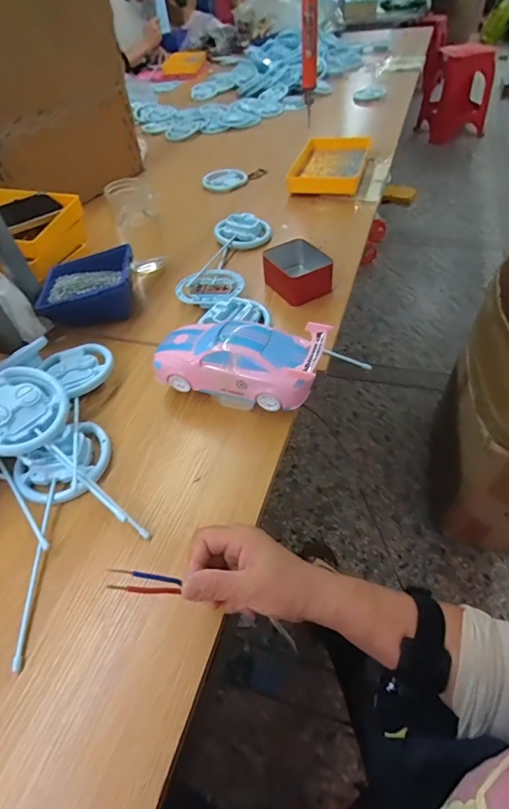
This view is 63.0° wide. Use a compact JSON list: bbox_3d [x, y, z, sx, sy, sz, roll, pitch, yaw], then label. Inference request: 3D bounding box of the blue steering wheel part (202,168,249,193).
[{"bbox_3d":[-0.065,-0.505,0.933,0.090,0.018,0.089,-3,49,4],"label":"blue steering wheel part"}]

